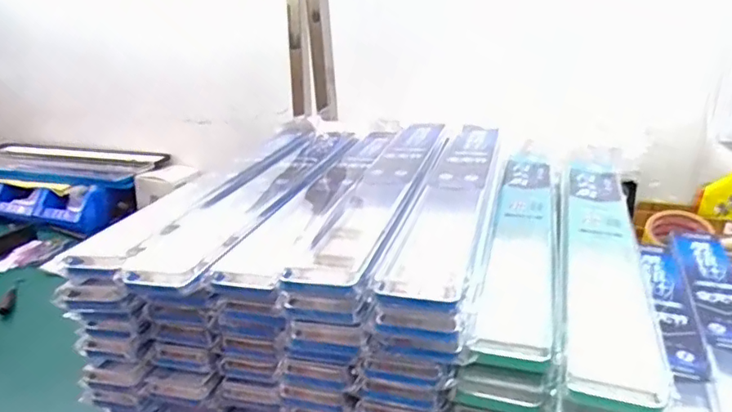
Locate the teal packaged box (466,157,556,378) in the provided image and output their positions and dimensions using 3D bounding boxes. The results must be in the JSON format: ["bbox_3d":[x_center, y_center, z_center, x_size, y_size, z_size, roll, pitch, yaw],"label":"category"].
[{"bbox_3d":[0.157,0.020,0.546,0.054,0.021,0.440,5,22,17],"label":"teal packaged box"}]

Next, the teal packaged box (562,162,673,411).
[{"bbox_3d":[0.216,0.035,0.503,0.063,0.022,0.417,6,22,18],"label":"teal packaged box"}]

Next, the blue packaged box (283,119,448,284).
[{"bbox_3d":[0.025,-0.029,0.539,0.057,0.017,0.388,4,22,14],"label":"blue packaged box"}]

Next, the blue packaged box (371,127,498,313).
[{"bbox_3d":[0.090,-0.019,0.524,0.058,0.018,0.413,5,22,16],"label":"blue packaged box"}]

